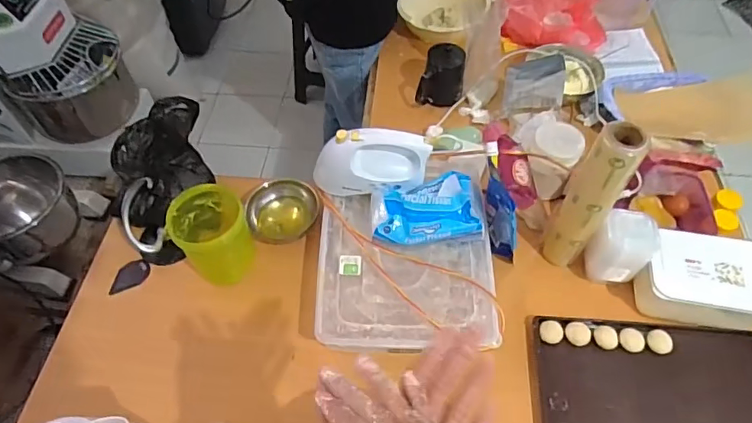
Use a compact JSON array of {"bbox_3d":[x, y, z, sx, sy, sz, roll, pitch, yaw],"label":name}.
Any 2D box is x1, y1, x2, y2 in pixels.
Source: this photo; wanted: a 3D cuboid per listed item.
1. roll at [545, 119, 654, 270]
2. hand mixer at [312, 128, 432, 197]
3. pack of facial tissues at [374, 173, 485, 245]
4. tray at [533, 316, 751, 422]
[{"bbox_3d":[0.329,-0.017,0.775,0.069,0.281,0.063,0,56,1],"label":"roll"},{"bbox_3d":[-0.010,-0.081,0.857,0.189,0.105,0.076,-6,56,-3],"label":"hand mixer"},{"bbox_3d":[0.086,-0.001,0.840,0.185,0.072,0.112,-8,56,-5],"label":"pack of facial tissues"},{"bbox_3d":[0.437,0.285,0.756,0.365,0.022,0.232,4,56,4],"label":"tray"}]

